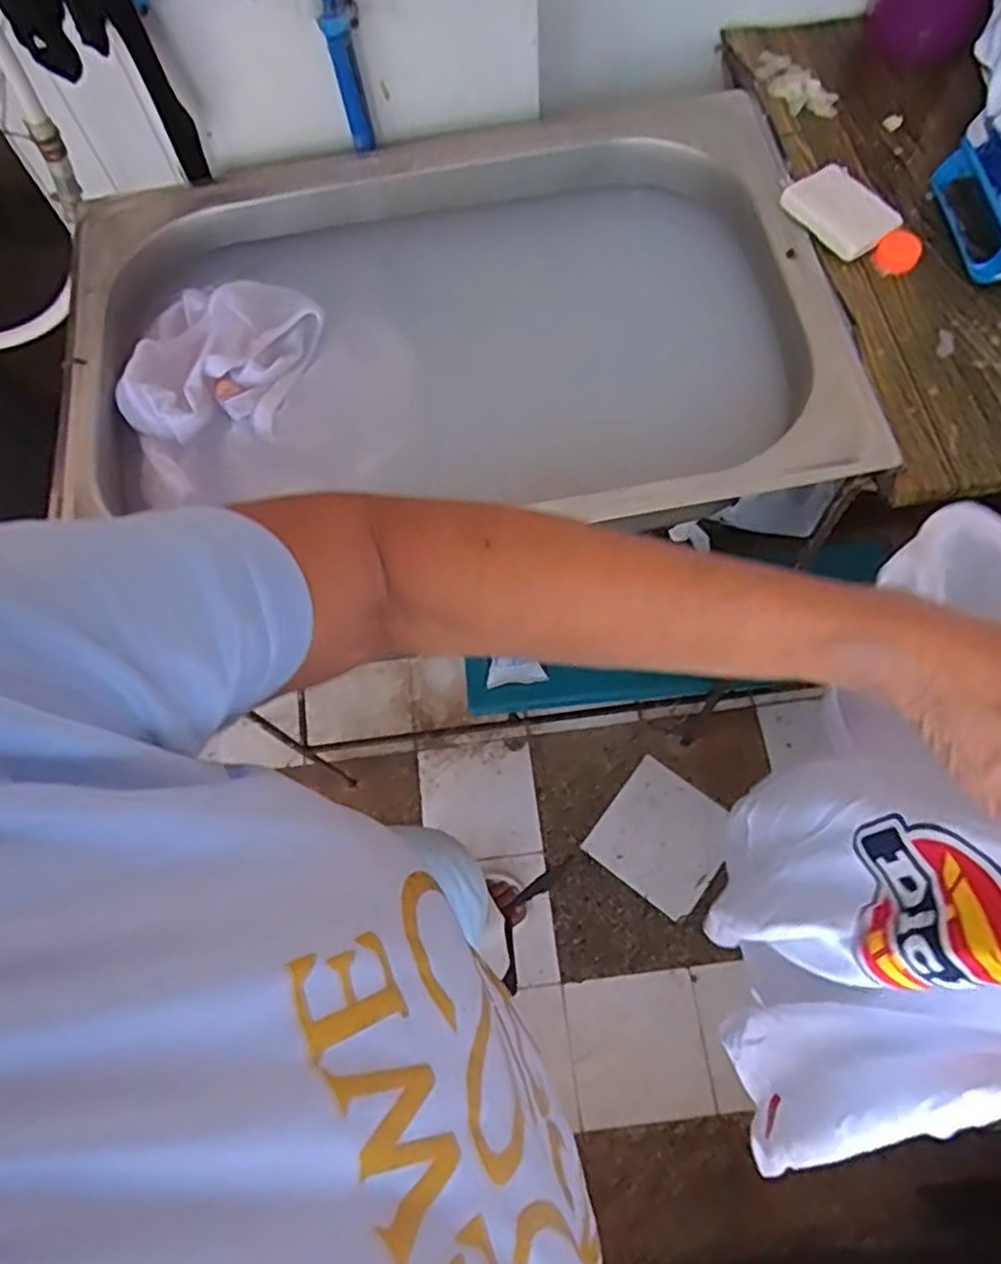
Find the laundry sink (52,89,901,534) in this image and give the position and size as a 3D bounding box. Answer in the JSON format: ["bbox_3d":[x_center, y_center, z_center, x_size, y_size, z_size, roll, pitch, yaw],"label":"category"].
[{"bbox_3d":[-0.041,-0.217,0.681,0.593,0.222,0.405,-9,69,-1],"label":"laundry sink"}]

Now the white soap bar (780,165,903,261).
[{"bbox_3d":[0.271,-0.333,0.591,0.061,0.016,0.080,-37,72,-11],"label":"white soap bar"}]

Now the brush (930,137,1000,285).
[{"bbox_3d":[0.368,-0.318,0.557,0.048,0.044,0.129,-6,69,0],"label":"brush"}]

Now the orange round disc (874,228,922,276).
[{"bbox_3d":[0.312,-0.298,0.582,0.032,0.009,0.041,30,74,13],"label":"orange round disc"}]

